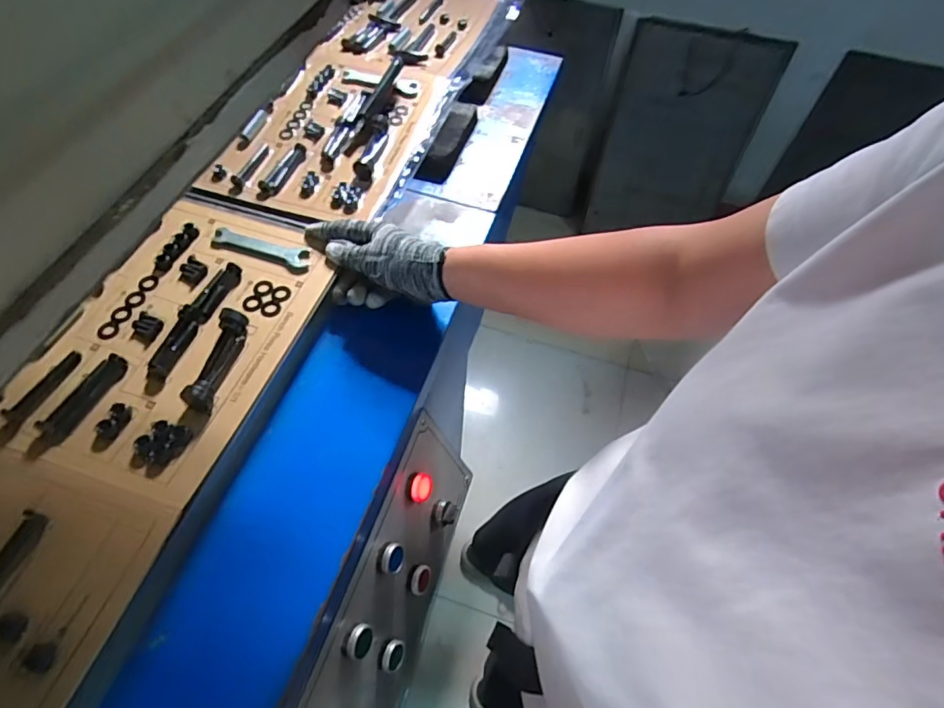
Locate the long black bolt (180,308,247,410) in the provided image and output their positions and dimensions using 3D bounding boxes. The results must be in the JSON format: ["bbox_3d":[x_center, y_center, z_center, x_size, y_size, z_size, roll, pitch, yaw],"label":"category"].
[{"bbox_3d":[-0.239,0.005,0.487,0.031,0.024,0.097,6,59,5],"label":"long black bolt"}]

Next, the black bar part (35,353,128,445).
[{"bbox_3d":[-0.348,0.038,0.469,0.020,0.012,0.089,22,62,14],"label":"black bar part"}]

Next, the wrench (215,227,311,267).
[{"bbox_3d":[-0.231,-0.120,0.579,0.112,0.012,0.025,17,61,11],"label":"wrench"}]

